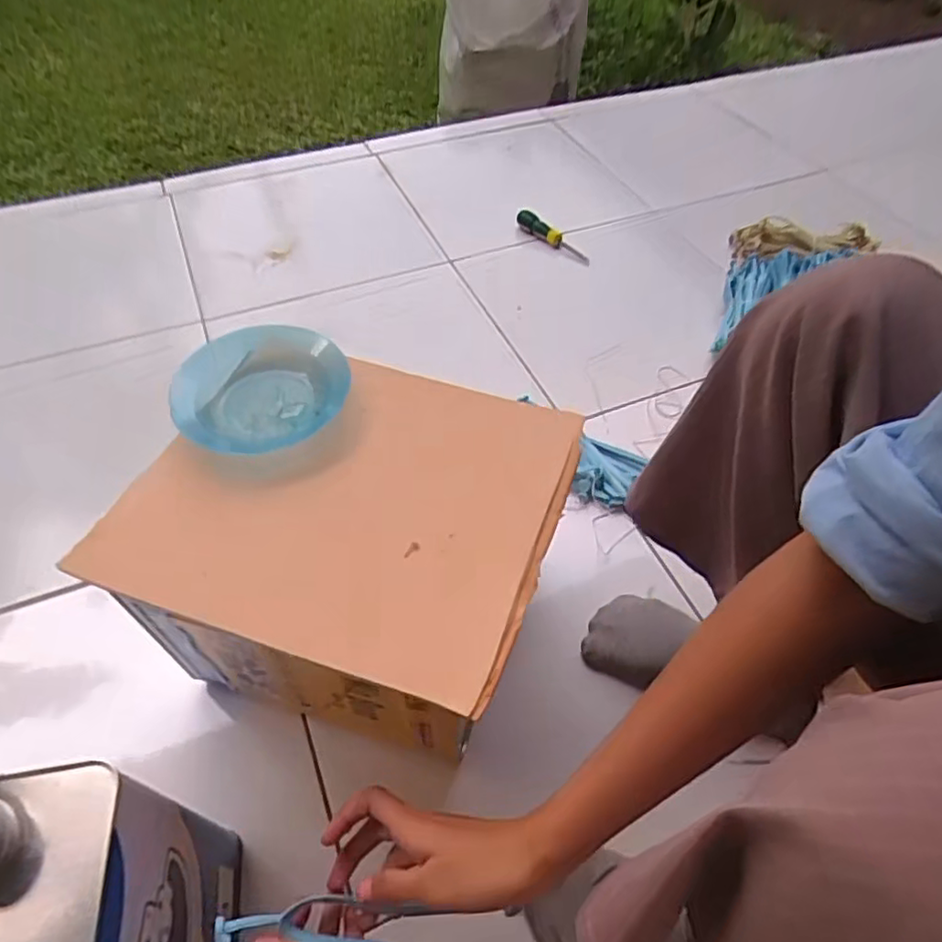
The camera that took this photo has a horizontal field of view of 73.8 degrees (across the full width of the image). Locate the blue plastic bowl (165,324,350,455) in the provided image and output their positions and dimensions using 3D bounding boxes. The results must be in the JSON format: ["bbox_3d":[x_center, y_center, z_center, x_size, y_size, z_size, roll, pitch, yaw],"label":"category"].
[{"bbox_3d":[-0.158,-0.064,0.478,0.125,0.032,0.108,-10,53,-9],"label":"blue plastic bowl"}]

